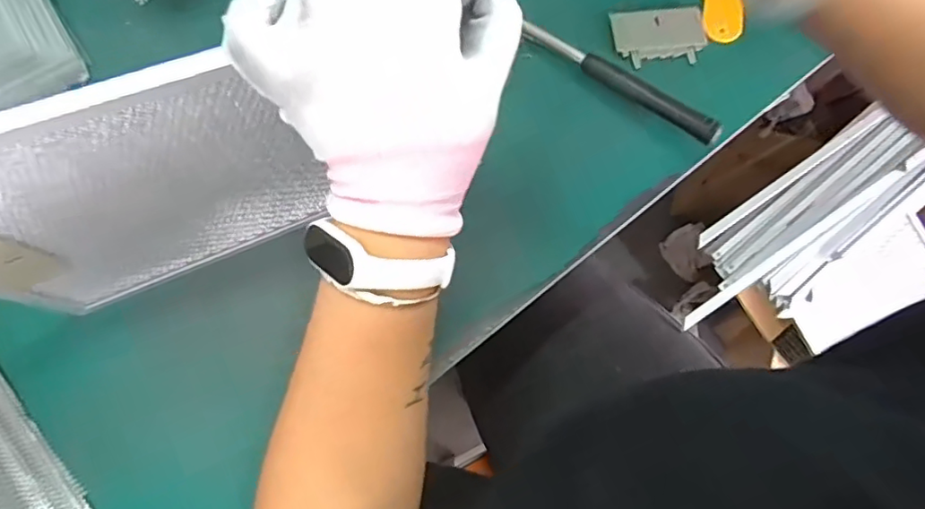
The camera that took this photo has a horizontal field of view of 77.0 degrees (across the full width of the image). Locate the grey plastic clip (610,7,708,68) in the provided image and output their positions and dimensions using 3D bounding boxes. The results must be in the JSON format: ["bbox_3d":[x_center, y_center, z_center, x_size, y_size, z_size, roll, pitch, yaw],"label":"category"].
[{"bbox_3d":[0.187,-0.207,0.552,0.085,0.021,0.054,-6,90,5],"label":"grey plastic clip"}]

